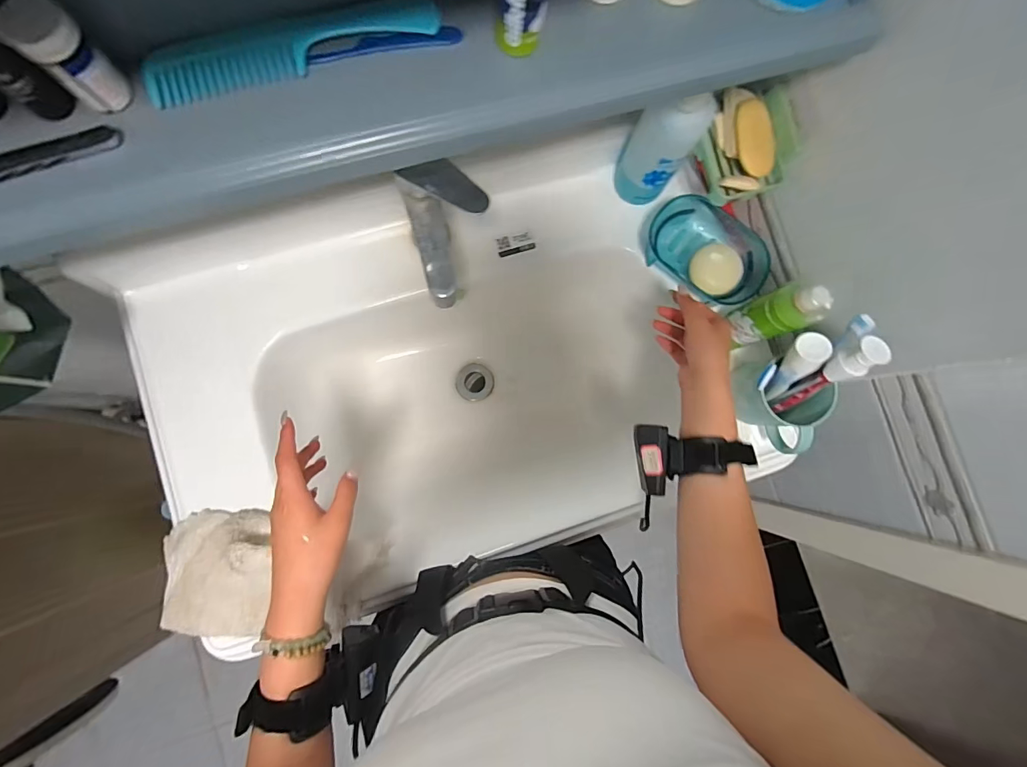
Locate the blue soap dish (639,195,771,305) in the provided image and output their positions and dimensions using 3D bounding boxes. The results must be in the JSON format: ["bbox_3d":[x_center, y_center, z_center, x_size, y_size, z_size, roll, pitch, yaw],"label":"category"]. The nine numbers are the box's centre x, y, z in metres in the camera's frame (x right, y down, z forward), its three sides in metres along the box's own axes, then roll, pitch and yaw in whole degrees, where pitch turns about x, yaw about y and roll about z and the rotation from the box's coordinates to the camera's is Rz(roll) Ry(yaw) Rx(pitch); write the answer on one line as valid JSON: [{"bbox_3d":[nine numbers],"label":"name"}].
[{"bbox_3d":[0.242,-0.167,0.560,0.112,0.043,0.158,-45,89,-8],"label":"blue soap dish"}]

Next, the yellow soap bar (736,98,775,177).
[{"bbox_3d":[0.271,-0.274,0.494,0.039,0.014,0.080,-14,101,4],"label":"yellow soap bar"}]

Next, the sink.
[{"bbox_3d":[-0.112,-0.009,0.623,0.643,0.194,0.478,-15,85,-6],"label":"sink"}]

